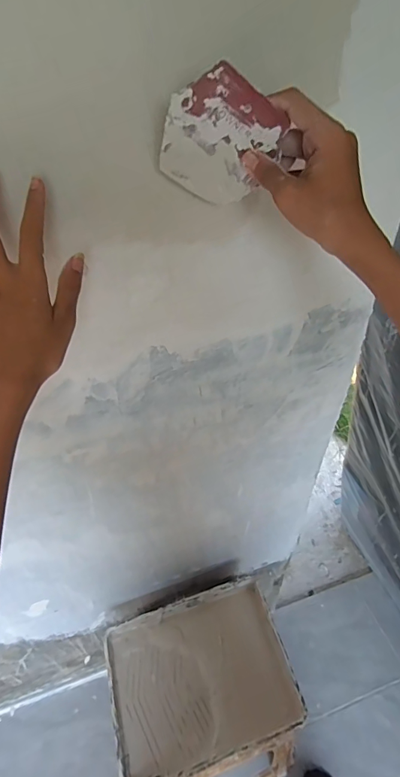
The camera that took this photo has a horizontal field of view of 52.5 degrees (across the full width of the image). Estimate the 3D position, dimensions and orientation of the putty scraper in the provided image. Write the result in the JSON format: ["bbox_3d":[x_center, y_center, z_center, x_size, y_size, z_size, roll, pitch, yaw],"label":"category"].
[{"bbox_3d":[0.015,-0.199,0.332,0.091,0.095,0.004,19,57,-31],"label":"putty scraper"}]

